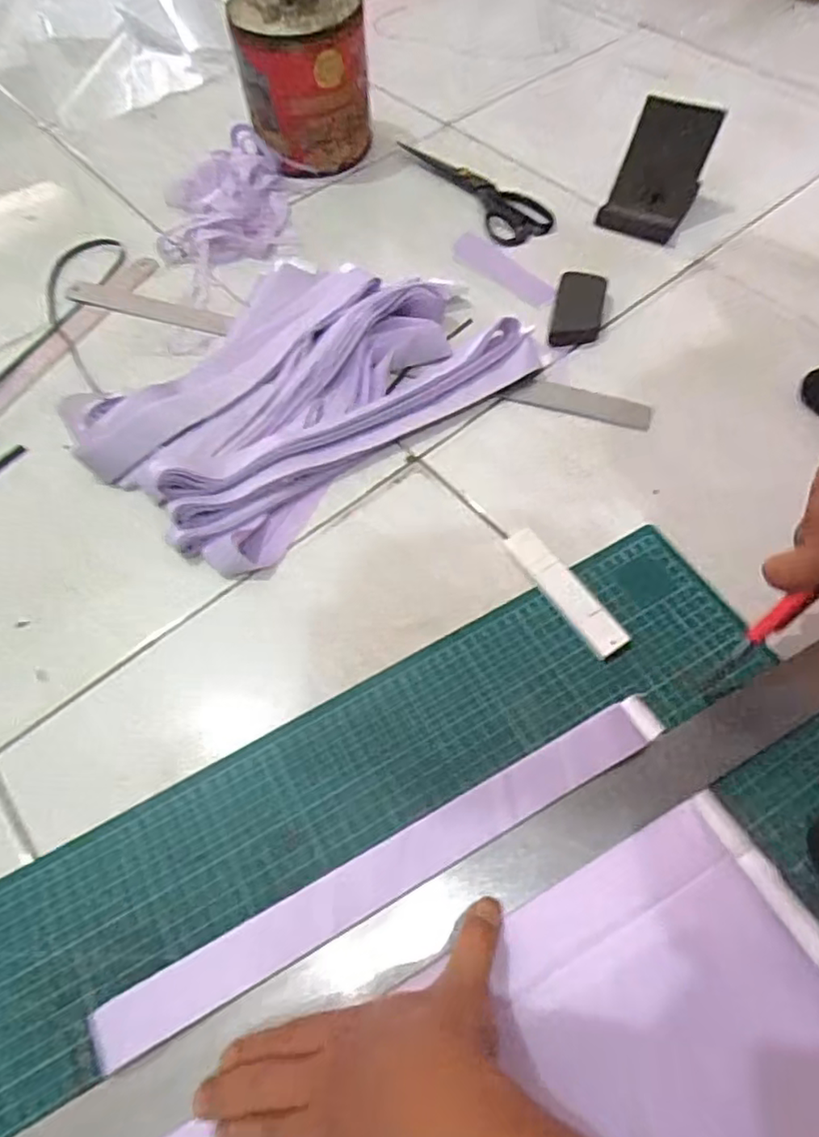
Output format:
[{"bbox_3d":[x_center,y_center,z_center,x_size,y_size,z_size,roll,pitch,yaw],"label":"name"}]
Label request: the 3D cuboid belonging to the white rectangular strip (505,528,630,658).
[{"bbox_3d":[0.119,0.015,0.472,0.027,0.009,0.116,-31,65,-14],"label":"white rectangular strip"}]

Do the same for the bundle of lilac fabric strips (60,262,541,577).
[{"bbox_3d":[-0.107,-0.178,0.574,0.377,0.035,0.277,-38,67,-17],"label":"bundle of lilac fabric strips"}]

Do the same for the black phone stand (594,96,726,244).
[{"bbox_3d":[0.271,-0.432,0.675,0.084,0.092,0.103,30,66,17],"label":"black phone stand"}]

